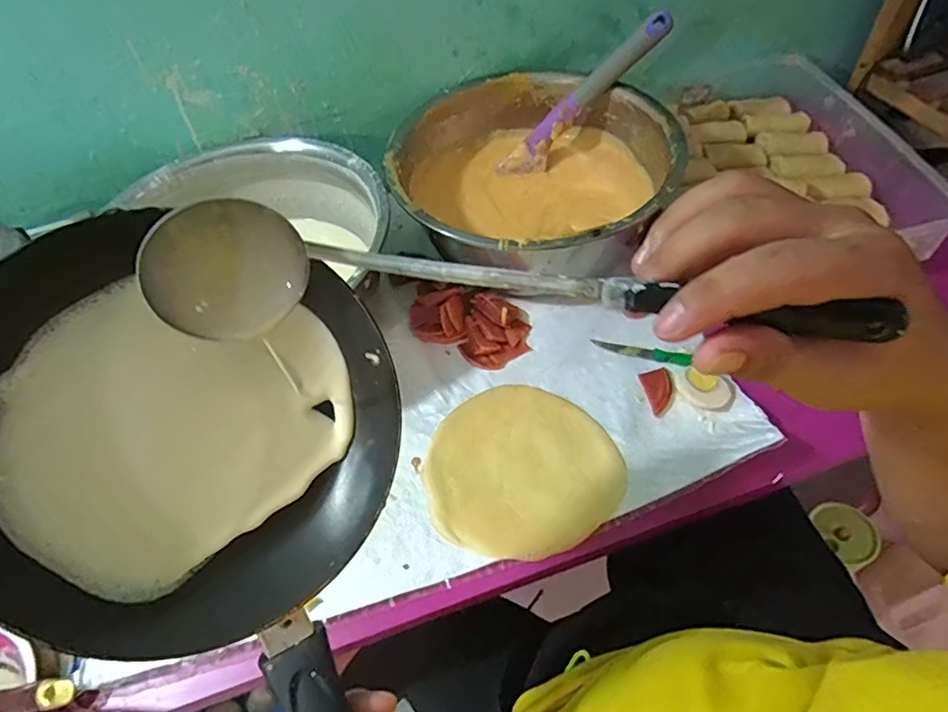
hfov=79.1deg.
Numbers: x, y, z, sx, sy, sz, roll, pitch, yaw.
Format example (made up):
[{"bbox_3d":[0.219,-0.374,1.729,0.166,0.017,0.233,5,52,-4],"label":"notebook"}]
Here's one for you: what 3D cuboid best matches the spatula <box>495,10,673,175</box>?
[{"bbox_3d":[0.128,-0.298,0.673,0.240,0.038,0.028,-42,55,11],"label":"spatula"}]

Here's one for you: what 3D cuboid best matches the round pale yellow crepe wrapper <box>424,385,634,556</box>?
[{"bbox_3d":[0.044,0.097,0.518,0.168,0.005,0.160,-3,52,4],"label":"round pale yellow crepe wrapper"}]

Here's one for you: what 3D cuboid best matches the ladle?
[{"bbox_3d":[-0.003,-0.027,0.237,0.295,0.056,0.054,8,54,12],"label":"ladle"}]

